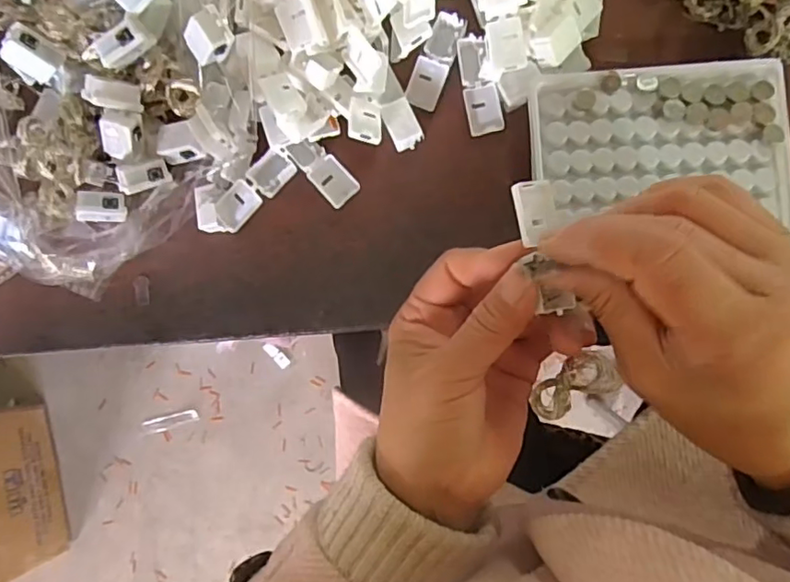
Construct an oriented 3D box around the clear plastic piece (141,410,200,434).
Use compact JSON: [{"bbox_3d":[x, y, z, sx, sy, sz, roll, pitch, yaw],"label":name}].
[{"bbox_3d":[-0.413,0.240,1.088,0.105,0.008,0.026,-16,85,5],"label":"clear plastic piece"}]

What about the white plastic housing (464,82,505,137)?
[{"bbox_3d":[0.052,-0.106,0.345,0.020,0.005,0.029,-9,85,5],"label":"white plastic housing"}]

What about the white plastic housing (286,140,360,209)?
[{"bbox_3d":[-0.043,-0.072,0.351,0.019,0.005,0.049,-42,83,2],"label":"white plastic housing"}]

